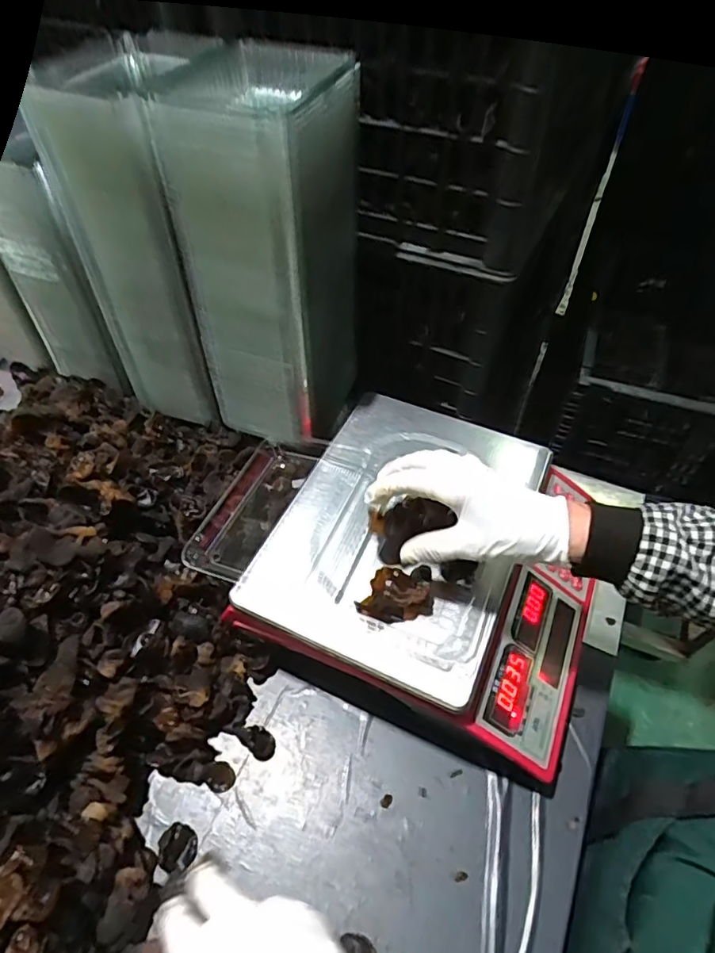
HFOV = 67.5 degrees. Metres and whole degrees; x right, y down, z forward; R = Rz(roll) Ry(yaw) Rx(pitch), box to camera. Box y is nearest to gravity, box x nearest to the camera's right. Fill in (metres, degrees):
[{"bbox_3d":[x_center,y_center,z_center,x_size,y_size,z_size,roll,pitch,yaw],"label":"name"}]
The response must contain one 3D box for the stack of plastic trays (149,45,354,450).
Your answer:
[{"bbox_3d":[-0.089,-0.222,0.595,0.137,0.363,0.170,17,53,13],"label":"stack of plastic trays"}]

